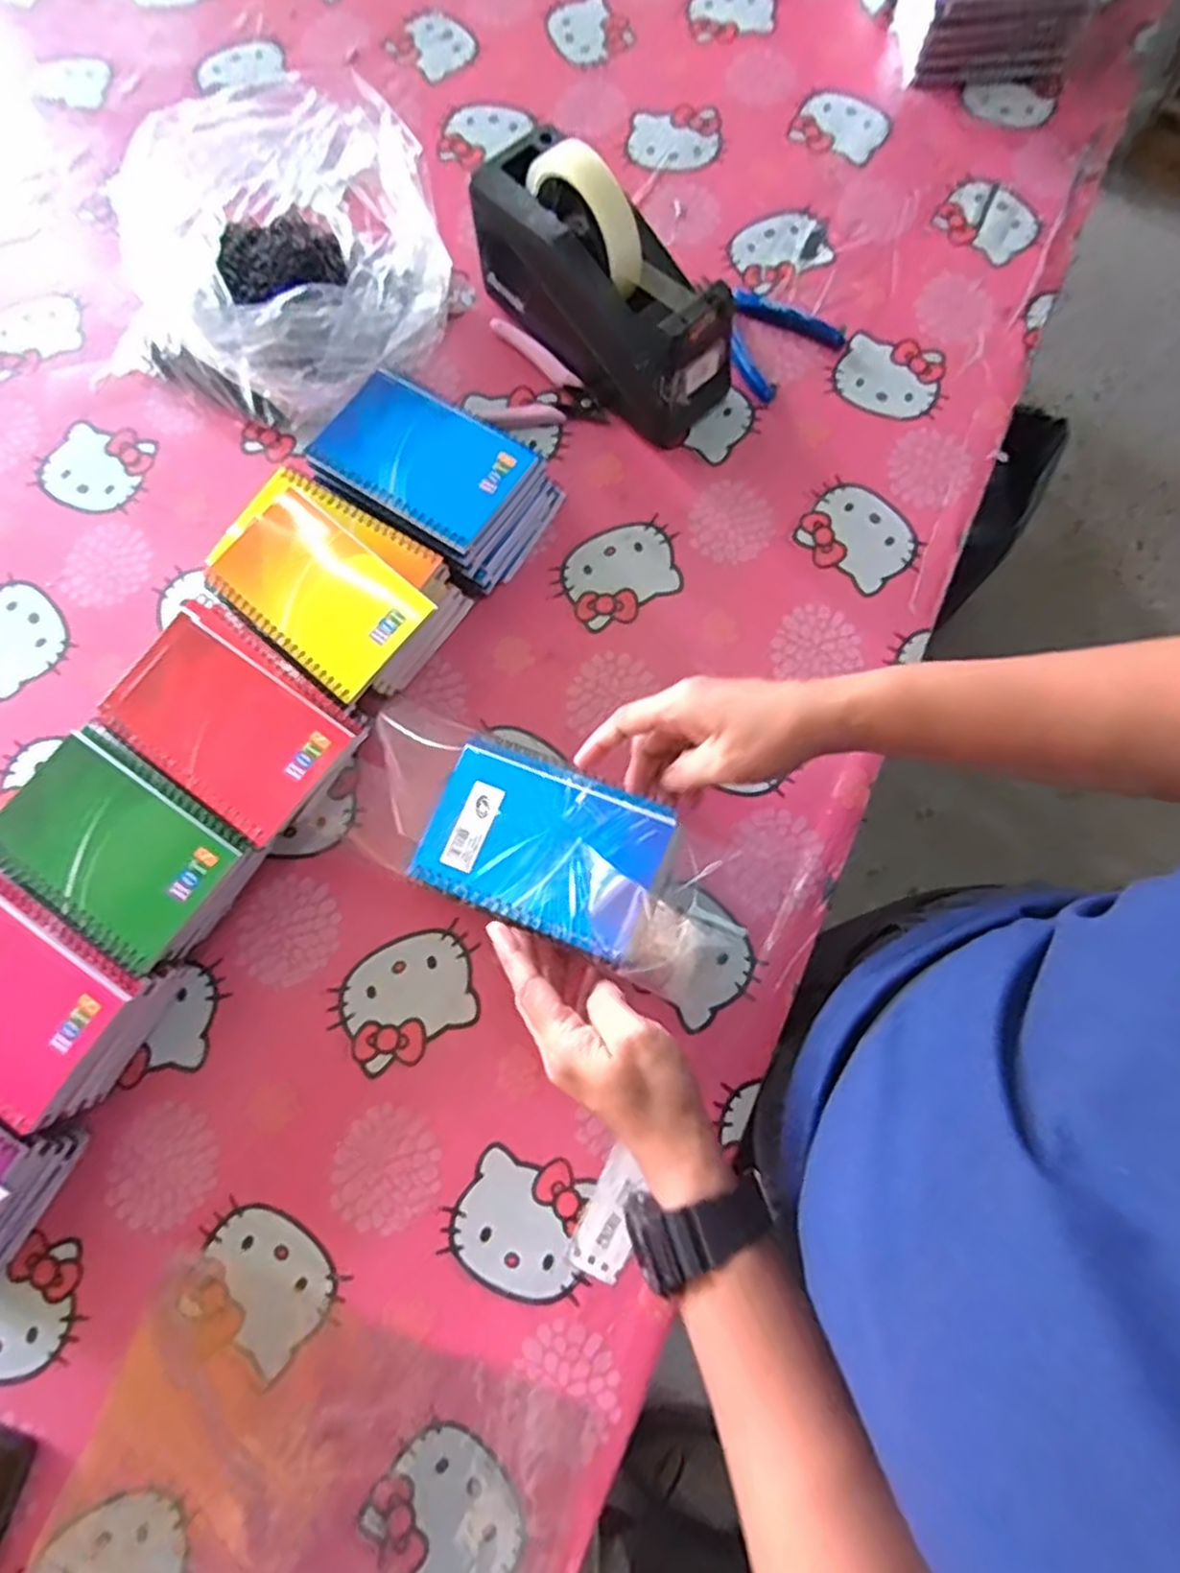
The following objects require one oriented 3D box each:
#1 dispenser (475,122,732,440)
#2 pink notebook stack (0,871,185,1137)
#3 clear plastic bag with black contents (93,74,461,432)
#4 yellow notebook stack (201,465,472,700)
[{"bbox_3d":[0.007,-0.355,0.510,0.078,0.120,0.205,-44,79,-10],"label":"dispenser"},{"bbox_3d":[-0.323,0.118,0.424,0.134,0.058,0.096,33,78,9],"label":"pink notebook stack"},{"bbox_3d":[-0.226,-0.359,0.513,0.245,0.123,0.183,-32,77,-7],"label":"clear plastic bag with black contents"},{"bbox_3d":[-0.169,-0.125,0.483,0.148,0.063,0.110,31,78,8],"label":"yellow notebook stack"}]

